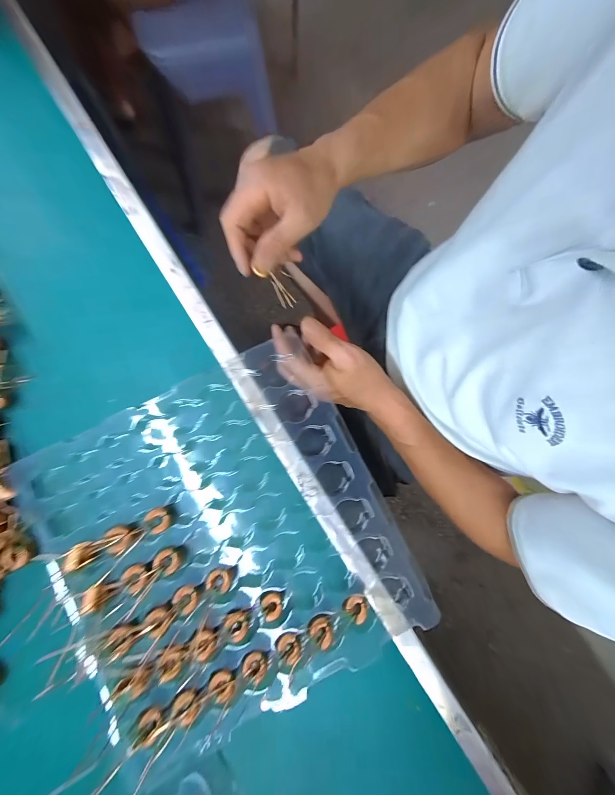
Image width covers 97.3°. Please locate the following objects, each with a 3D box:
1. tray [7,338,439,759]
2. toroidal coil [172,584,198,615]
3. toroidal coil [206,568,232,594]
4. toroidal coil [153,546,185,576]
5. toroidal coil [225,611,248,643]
[{"bbox_3d":[-0.072,0.124,0.245,0.276,0.033,0.281,-25,80,-5],"label":"tray"},{"bbox_3d":[-0.106,0.176,0.238,0.021,0.006,0.018,44,84,4],"label":"toroidal coil"},{"bbox_3d":[-0.077,0.161,0.237,0.020,0.009,0.017,35,83,3],"label":"toroidal coil"},{"bbox_3d":[-0.123,0.144,0.241,0.021,0.012,0.019,33,81,6],"label":"toroidal coil"},{"bbox_3d":[-0.060,0.197,0.232,0.018,0.005,0.022,-35,85,-5],"label":"toroidal coil"}]

